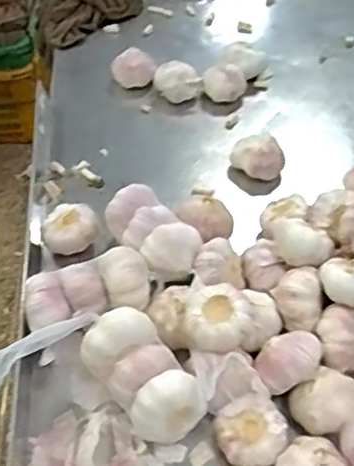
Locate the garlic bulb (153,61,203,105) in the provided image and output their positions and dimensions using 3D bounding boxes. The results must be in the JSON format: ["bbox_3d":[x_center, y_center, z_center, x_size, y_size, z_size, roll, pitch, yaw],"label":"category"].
[{"bbox_3d":[-0.002,-0.200,0.876,0.056,0.049,0.050,-17,50,-15],"label":"garlic bulb"}]

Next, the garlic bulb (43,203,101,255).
[{"bbox_3d":[-0.110,-0.002,0.698,0.055,0.039,0.048,-1,48,-1],"label":"garlic bulb"}]

